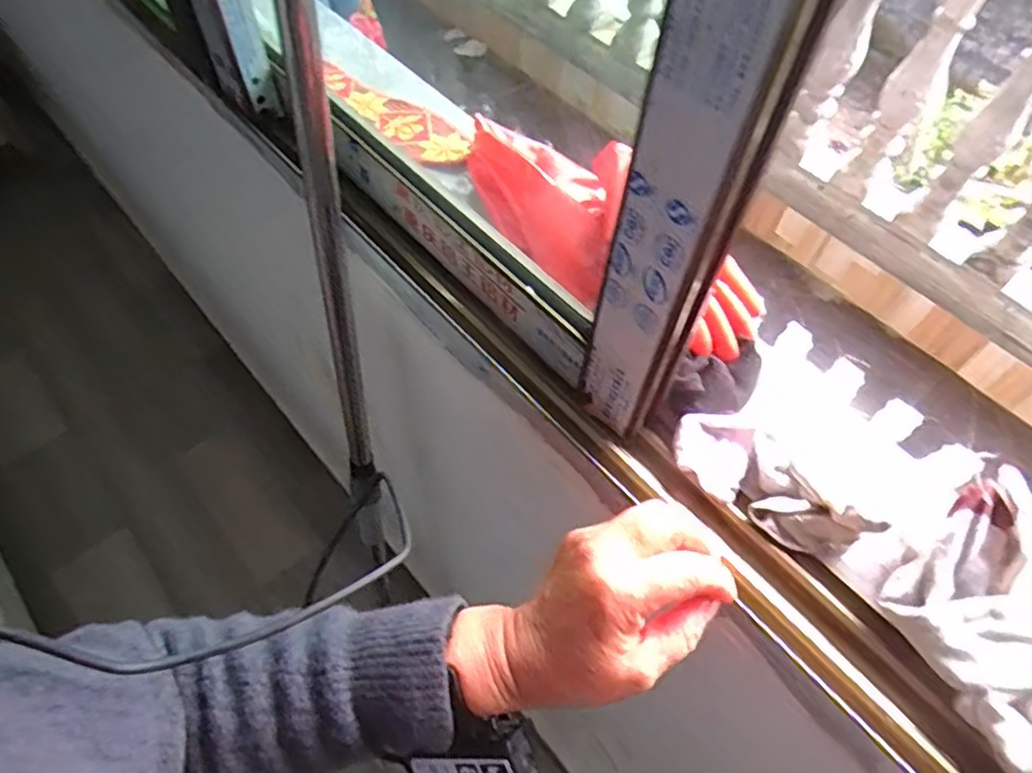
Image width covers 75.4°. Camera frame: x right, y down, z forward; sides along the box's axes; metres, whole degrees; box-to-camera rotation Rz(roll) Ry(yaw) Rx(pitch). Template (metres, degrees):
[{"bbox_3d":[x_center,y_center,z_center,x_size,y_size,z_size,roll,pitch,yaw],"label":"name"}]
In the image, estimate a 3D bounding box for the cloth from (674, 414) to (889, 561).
[{"bbox_3d":[0.167,0.059,0.437,0.127,0.037,0.062,35,63,18],"label":"cloth"}]

